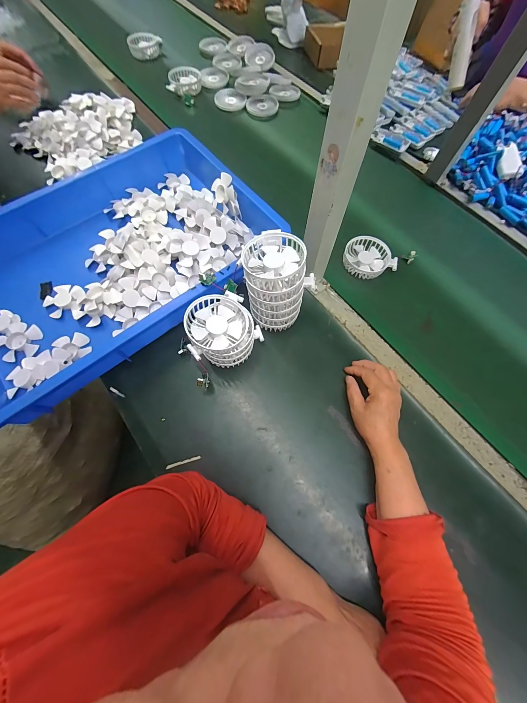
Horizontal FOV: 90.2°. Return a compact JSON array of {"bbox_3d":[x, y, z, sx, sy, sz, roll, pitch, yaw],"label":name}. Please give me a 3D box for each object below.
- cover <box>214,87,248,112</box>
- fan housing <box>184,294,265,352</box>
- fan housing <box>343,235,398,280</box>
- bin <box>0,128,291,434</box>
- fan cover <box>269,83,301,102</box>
[{"bbox_3d":[-0.093,-0.703,0.733,0.091,0.011,0.080,22,84,5],"label":"cover"},{"bbox_3d":[-0.066,-0.041,0.388,0.091,0.039,0.084,-23,71,-11],"label":"fan housing"},{"bbox_3d":[0.211,-0.189,0.532,0.095,0.036,0.085,-18,70,-9],"label":"fan housing"},{"bbox_3d":[-0.282,-0.172,0.483,0.591,0.099,0.379,-39,74,-16],"label":"bin"},{"bbox_3d":[0.062,-0.725,0.737,0.078,0.011,0.090,-19,70,-10],"label":"fan cover"}]

